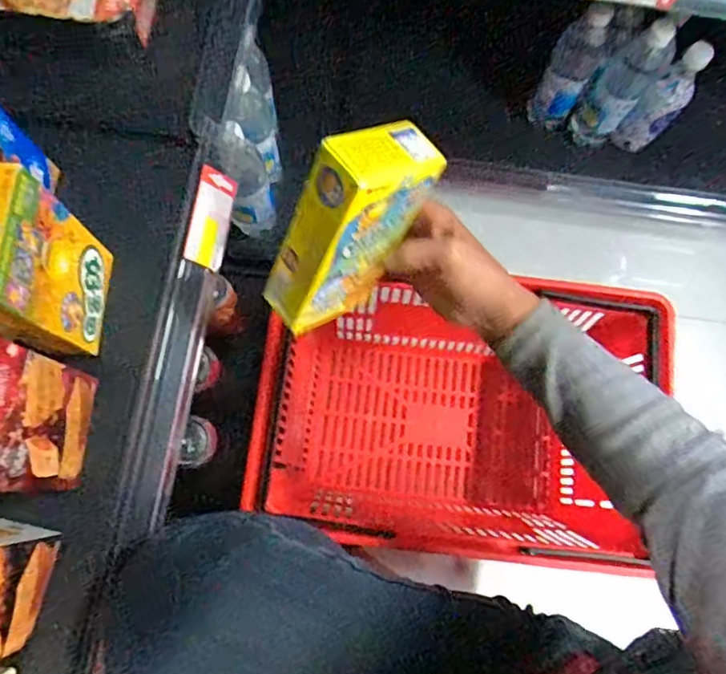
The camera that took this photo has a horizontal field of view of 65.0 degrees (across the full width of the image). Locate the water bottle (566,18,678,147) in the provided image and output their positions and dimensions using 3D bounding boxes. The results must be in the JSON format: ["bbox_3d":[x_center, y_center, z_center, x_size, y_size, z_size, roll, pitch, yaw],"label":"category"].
[{"bbox_3d":[0.384,-0.374,0.847,0.078,0.235,0.062,36,78,7],"label":"water bottle"}]

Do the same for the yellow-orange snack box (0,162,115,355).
[{"bbox_3d":[-0.242,-0.044,0.422,0.043,0.157,0.102,4,76,-1],"label":"yellow-orange snack box"}]

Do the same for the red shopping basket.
[{"bbox_3d":[0.121,0.111,0.794,0.488,0.284,0.324,7,76,0],"label":"red shopping basket"}]

